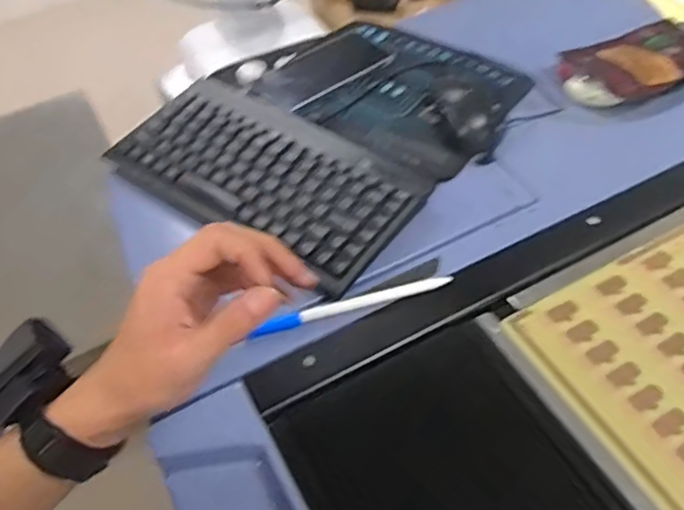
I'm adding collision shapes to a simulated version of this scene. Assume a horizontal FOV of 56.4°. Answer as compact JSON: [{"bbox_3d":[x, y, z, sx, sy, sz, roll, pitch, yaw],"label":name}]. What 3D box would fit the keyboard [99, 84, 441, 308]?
[{"bbox_3d":[-0.074,-0.075,0.601,0.286,0.031,0.148,30,61,25],"label":"keyboard"}]

